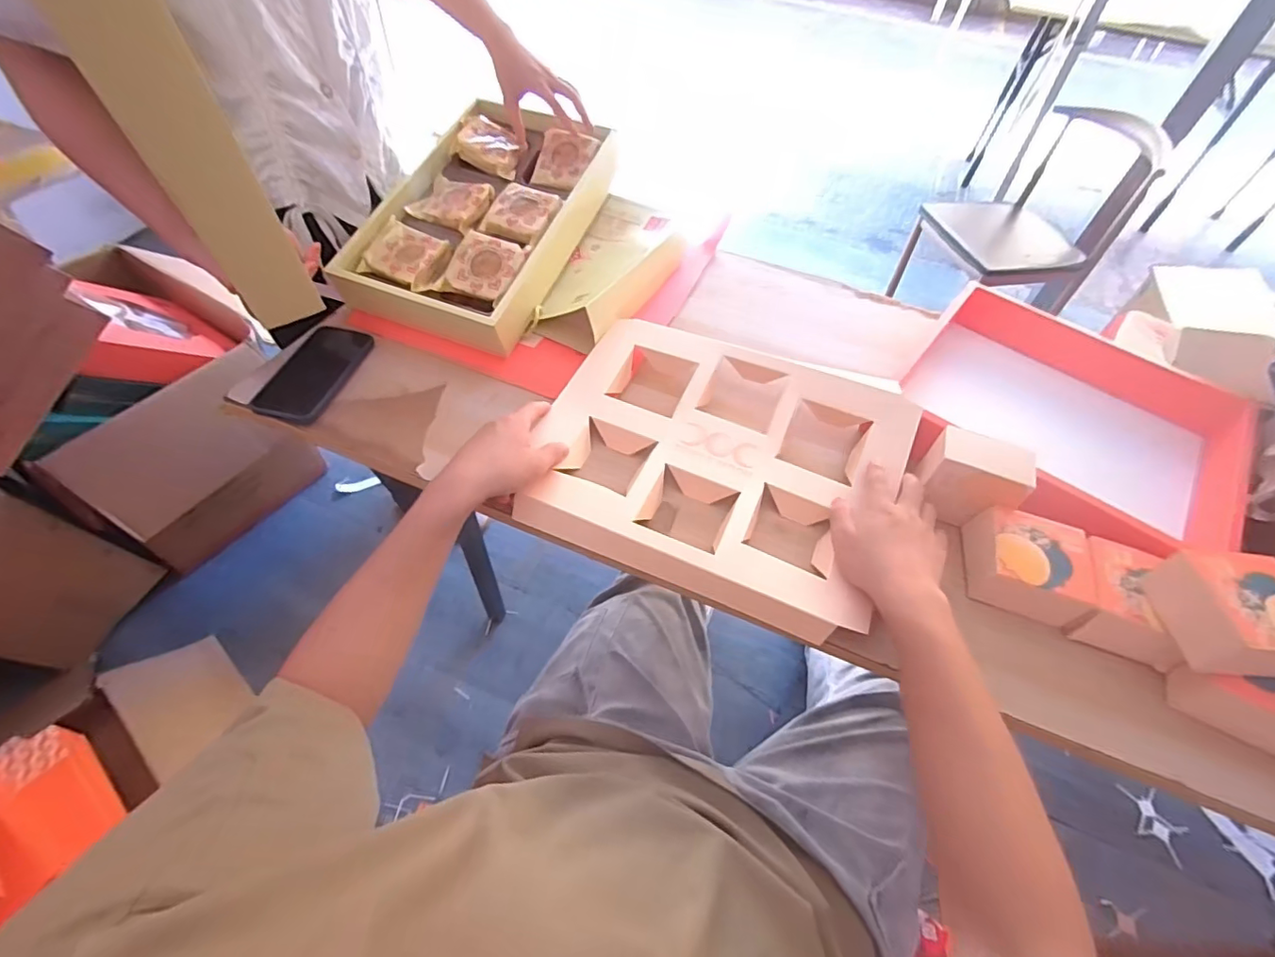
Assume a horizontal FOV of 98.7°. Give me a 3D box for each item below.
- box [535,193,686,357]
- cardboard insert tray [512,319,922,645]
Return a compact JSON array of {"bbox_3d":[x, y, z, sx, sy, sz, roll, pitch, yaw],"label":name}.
[{"bbox_3d":[-0.036,-0.289,0.764,0.124,0.070,0.263,22,55,12],"label":"box"},{"bbox_3d":[0.085,-0.024,0.610,0.367,0.051,0.310,21,55,11],"label":"cardboard insert tray"}]

